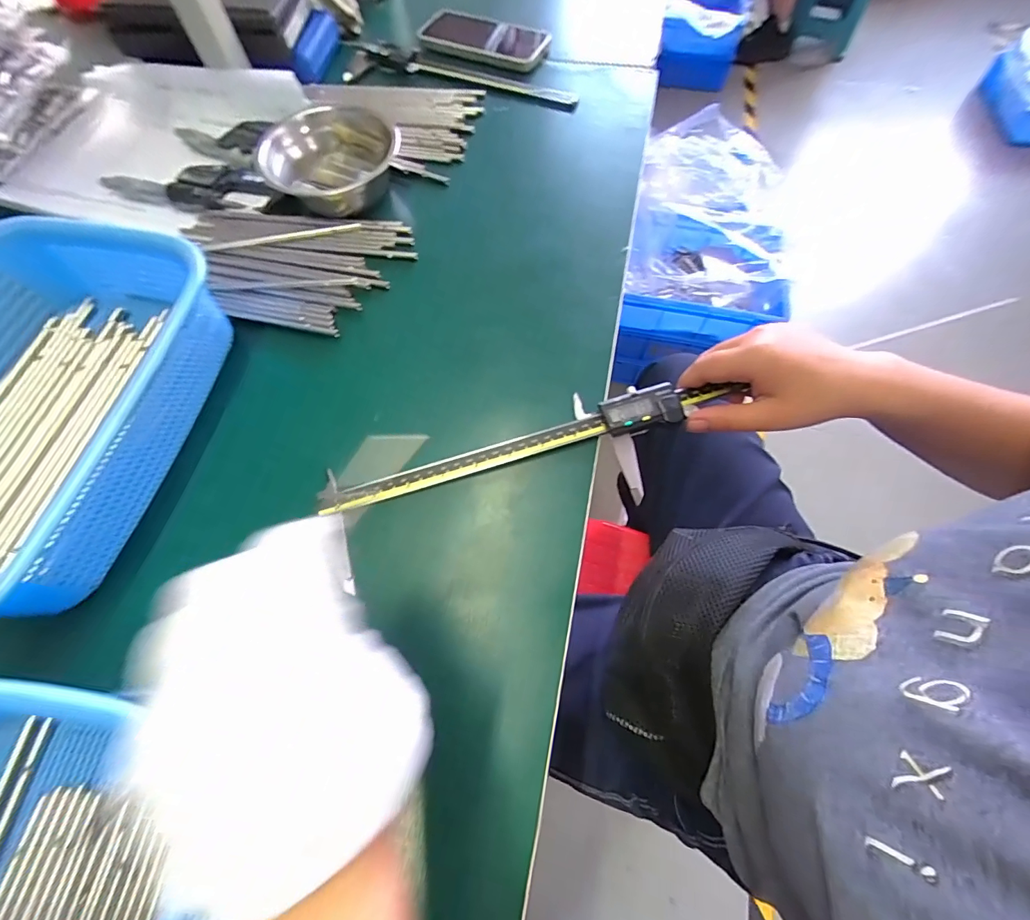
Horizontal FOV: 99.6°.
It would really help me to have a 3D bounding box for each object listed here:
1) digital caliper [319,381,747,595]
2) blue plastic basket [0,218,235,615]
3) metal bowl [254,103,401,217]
[{"bbox_3d":[0.016,0.004,0.317,0.308,0.014,0.074,-15,71,-2],"label":"digital caliper"},{"bbox_3d":[-0.354,-0.036,0.304,0.192,0.069,0.274,9,66,5],"label":"blue plastic basket"},{"bbox_3d":[-0.173,-0.285,0.416,0.109,0.048,0.109,0,66,1],"label":"metal bowl"}]

